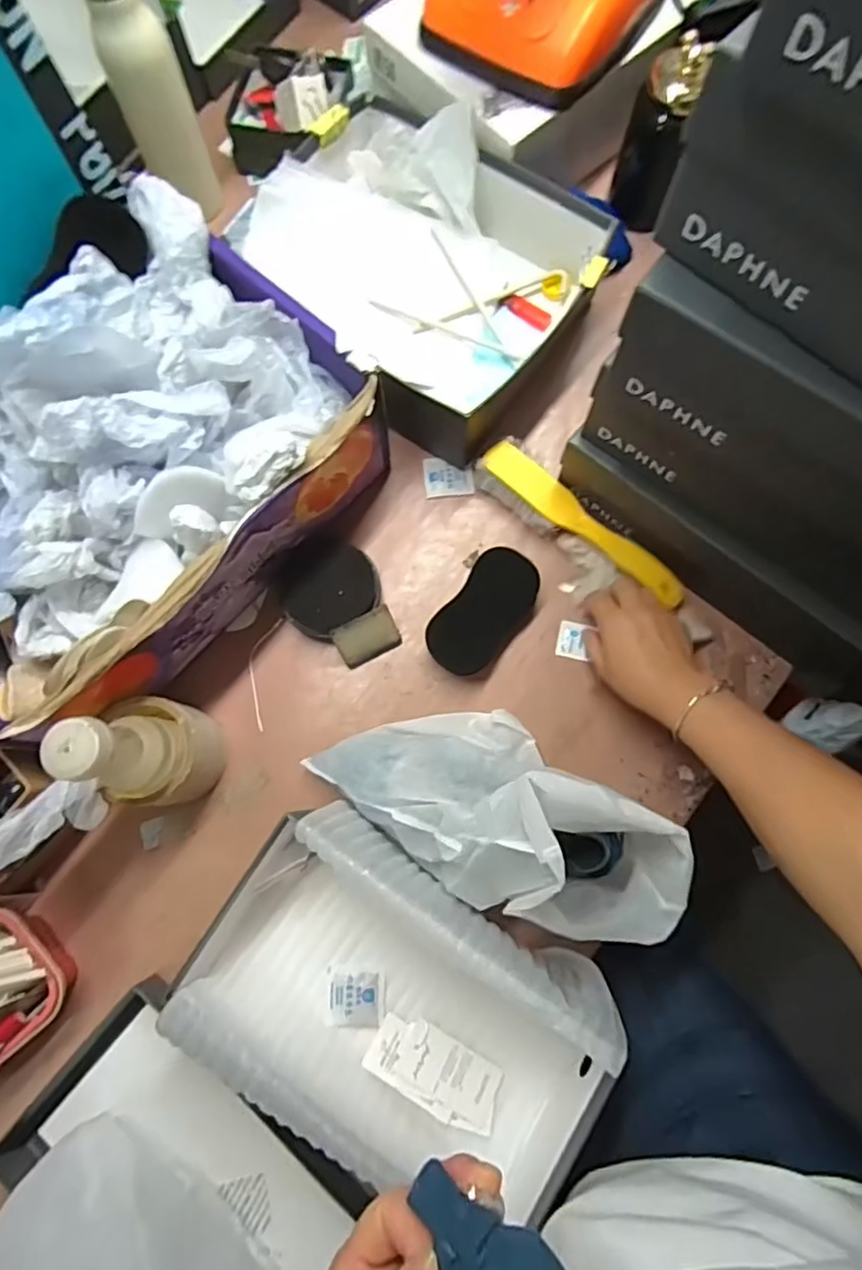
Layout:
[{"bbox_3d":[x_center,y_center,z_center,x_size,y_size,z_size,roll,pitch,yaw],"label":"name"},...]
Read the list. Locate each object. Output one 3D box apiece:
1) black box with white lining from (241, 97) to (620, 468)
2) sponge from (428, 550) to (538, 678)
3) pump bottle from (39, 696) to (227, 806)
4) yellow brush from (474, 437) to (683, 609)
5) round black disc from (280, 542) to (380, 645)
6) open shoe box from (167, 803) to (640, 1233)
[{"bbox_3d":[-0.011,-0.366,0.625,0.321,0.107,0.258,38,80,9],"label":"black box with white lining"},{"bbox_3d":[0.052,-0.021,0.577,0.066,0.035,0.123,35,80,8],"label":"sponge"},{"bbox_3d":[-0.221,0.090,0.480,0.069,0.183,0.082,-7,77,-1],"label":"pump bottle"},{"bbox_3d":[0.143,-0.107,0.591,0.225,0.030,0.049,38,81,11],"label":"yellow brush"},{"bbox_3d":[-0.096,-0.042,0.586,0.092,0.036,0.084,-32,79,-6],"label":"round black disc"},{"bbox_3d":[-0.023,0.287,0.474,0.300,0.102,0.197,30,79,7],"label":"open shoe box"}]

